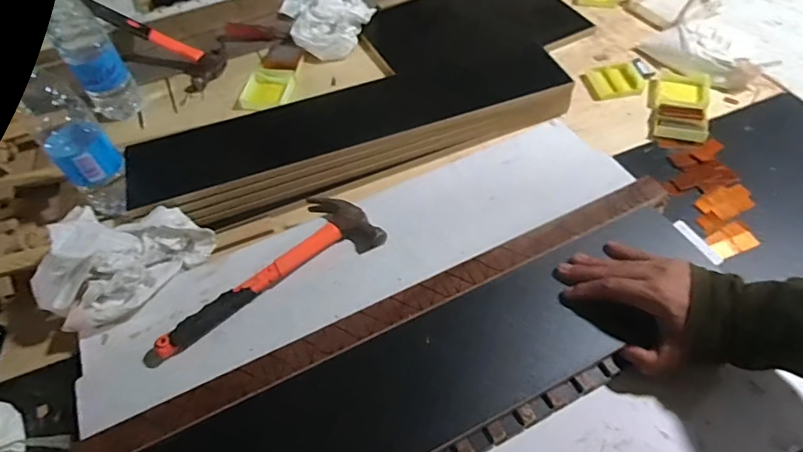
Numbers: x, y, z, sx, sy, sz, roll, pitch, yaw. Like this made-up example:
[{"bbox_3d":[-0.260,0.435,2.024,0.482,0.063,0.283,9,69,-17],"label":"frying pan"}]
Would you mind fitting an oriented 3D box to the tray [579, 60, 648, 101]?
[{"bbox_3d":[0.318,-0.217,0.729,0.081,0.015,0.066,-12,55,-6],"label":"tray"}]

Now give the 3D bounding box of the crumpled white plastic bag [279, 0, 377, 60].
[{"bbox_3d":[-0.121,-0.357,0.828,0.145,0.045,0.185,-19,56,-11],"label":"crumpled white plastic bag"}]

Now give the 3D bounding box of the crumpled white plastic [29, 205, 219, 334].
[{"bbox_3d":[-0.306,0.026,0.520,0.105,0.074,0.172,33,62,22],"label":"crumpled white plastic"}]

